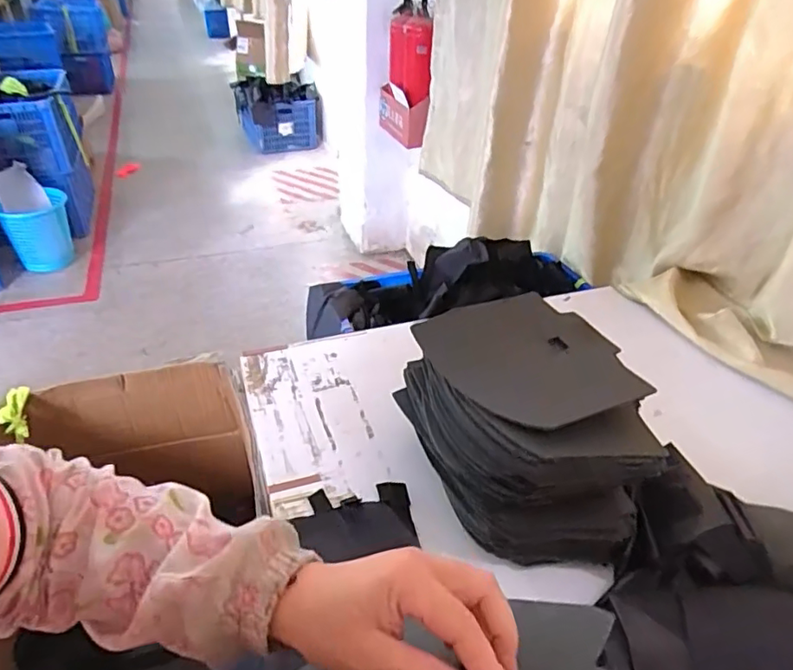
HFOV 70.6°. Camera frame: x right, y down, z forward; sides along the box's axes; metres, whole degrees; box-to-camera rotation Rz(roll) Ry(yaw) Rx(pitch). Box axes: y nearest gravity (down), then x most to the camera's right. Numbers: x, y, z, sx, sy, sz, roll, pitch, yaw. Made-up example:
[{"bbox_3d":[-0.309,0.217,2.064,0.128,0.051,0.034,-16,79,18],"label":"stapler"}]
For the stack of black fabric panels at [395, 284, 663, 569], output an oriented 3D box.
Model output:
[{"bbox_3d":[0.142,0.106,0.636,0.214,0.167,0.276,-11,38,-18],"label":"stack of black fabric panels"}]

